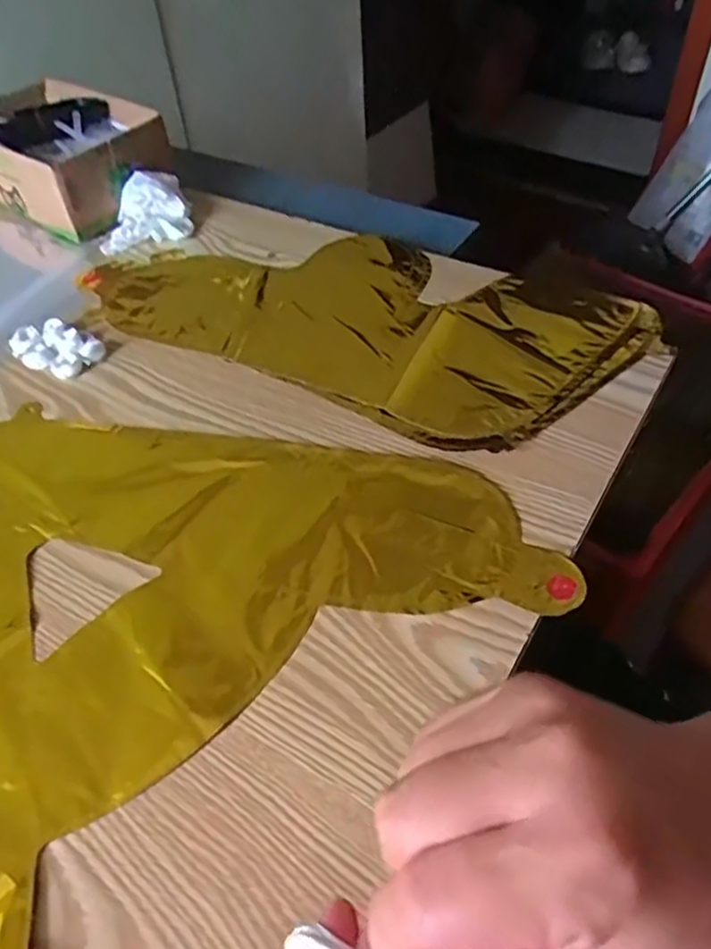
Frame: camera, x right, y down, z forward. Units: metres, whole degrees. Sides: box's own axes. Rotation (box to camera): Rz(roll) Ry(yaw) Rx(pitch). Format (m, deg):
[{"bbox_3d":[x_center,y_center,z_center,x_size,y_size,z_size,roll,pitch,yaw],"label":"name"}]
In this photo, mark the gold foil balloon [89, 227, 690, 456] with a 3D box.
[{"bbox_3d":[-0.005,-0.131,0.538,0.413,0.018,0.202,22,53,23],"label":"gold foil balloon"}]

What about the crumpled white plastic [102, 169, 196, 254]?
[{"bbox_3d":[-0.192,-0.238,0.629,0.083,0.035,0.070,-16,48,-9],"label":"crumpled white plastic"}]

